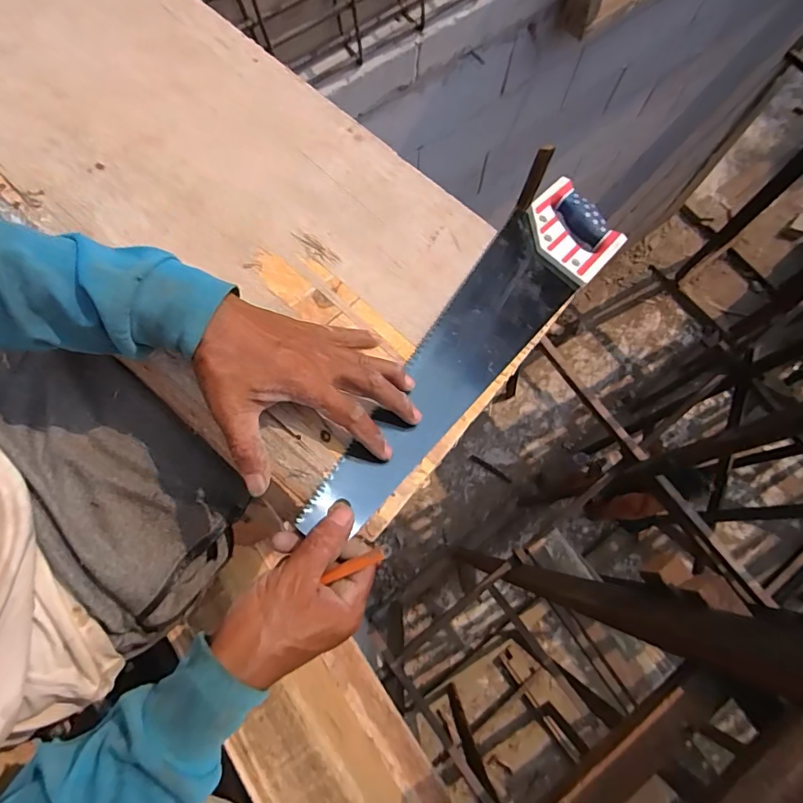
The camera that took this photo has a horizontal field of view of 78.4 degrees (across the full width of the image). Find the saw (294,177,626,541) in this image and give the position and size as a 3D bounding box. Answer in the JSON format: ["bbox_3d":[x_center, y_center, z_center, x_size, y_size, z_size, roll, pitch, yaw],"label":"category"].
[{"bbox_3d":[0.089,-0.073,0.477,0.101,0.020,0.502,35,58,9],"label":"saw"}]

